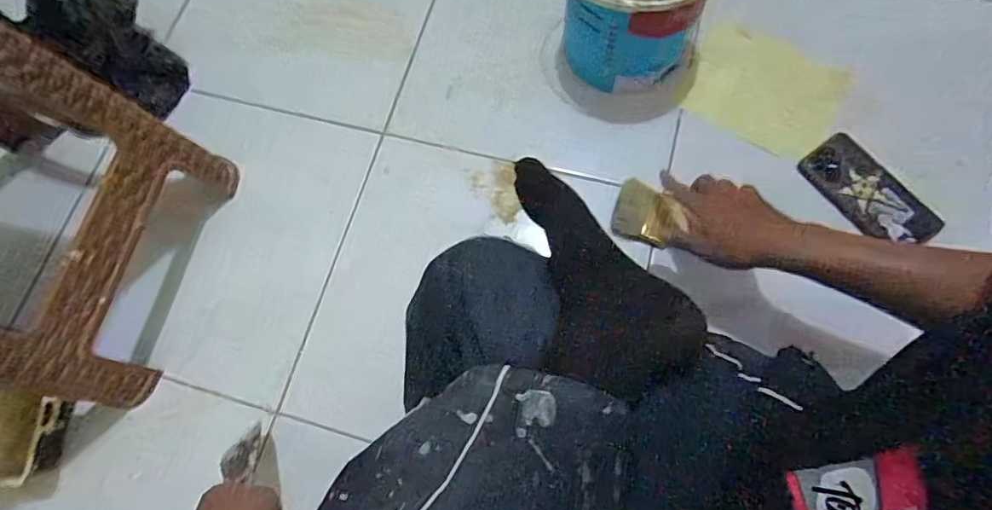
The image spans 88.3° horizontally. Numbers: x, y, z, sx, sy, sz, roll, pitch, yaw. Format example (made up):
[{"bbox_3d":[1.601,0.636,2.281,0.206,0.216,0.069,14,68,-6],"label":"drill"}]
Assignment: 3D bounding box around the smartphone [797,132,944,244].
[{"bbox_3d":[0.478,-0.081,0.658,0.077,0.014,0.166,-37,70,4],"label":"smartphone"}]

